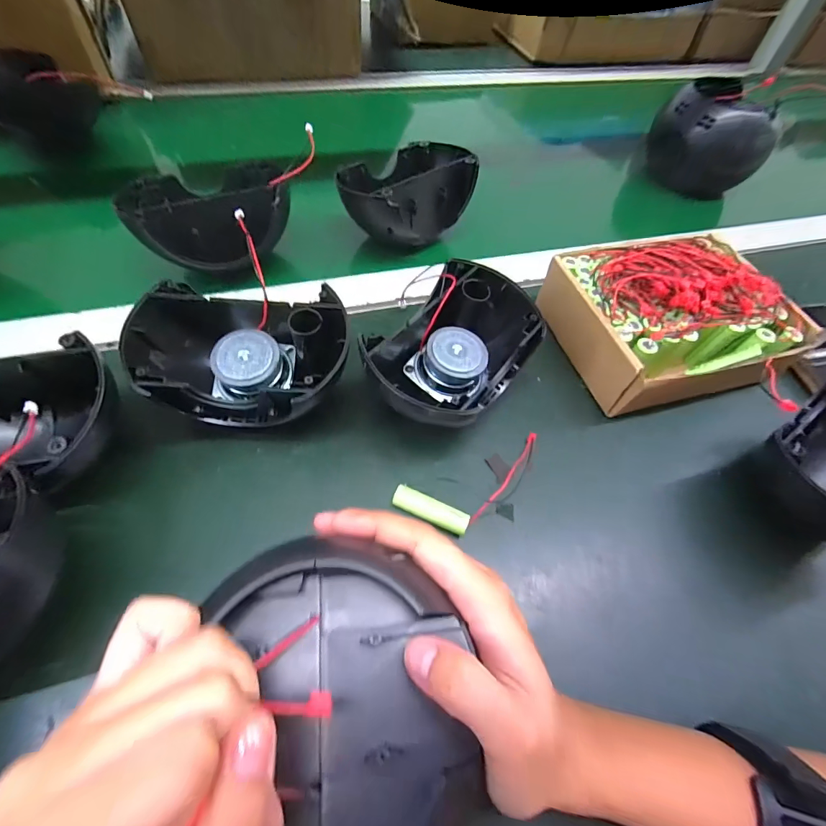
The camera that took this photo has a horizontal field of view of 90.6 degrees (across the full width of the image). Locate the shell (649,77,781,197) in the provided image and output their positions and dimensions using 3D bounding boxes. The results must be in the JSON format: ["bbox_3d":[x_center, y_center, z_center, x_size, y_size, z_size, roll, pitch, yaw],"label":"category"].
[{"bbox_3d":[0.349,-0.323,0.484,0.111,0.097,0.085,10,59,2],"label":"shell"}]

